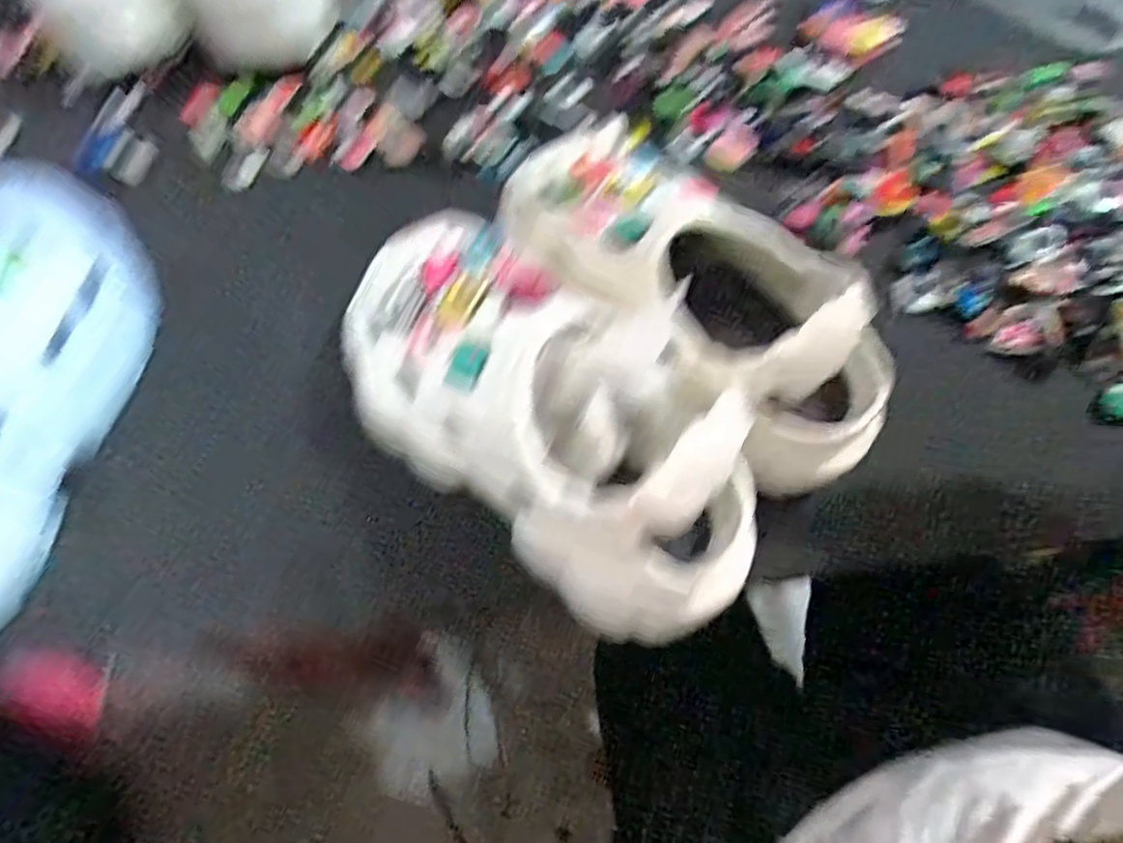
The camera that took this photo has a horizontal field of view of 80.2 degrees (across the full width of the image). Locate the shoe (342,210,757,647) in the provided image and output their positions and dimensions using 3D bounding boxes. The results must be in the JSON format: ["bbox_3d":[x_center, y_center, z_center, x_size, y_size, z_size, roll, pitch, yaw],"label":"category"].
[{"bbox_3d":[-0.008,-0.017,0.341,0.258,0.087,0.122,37,66,18],"label":"shoe"}]

